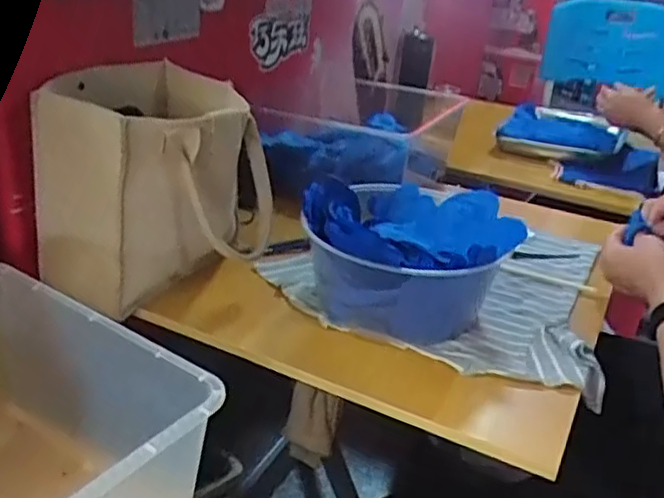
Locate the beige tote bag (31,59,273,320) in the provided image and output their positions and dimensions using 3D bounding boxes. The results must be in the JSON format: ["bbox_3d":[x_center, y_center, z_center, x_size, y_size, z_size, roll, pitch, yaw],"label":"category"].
[{"bbox_3d":[-0.179,-0.071,0.745,0.196,0.213,0.236,16,28,22],"label":"beige tote bag"}]

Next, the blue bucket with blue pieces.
[{"bbox_3d":[0.077,0.011,0.731,0.207,0.121,0.213,4,26,-2],"label":"blue bucket with blue pieces"}]

